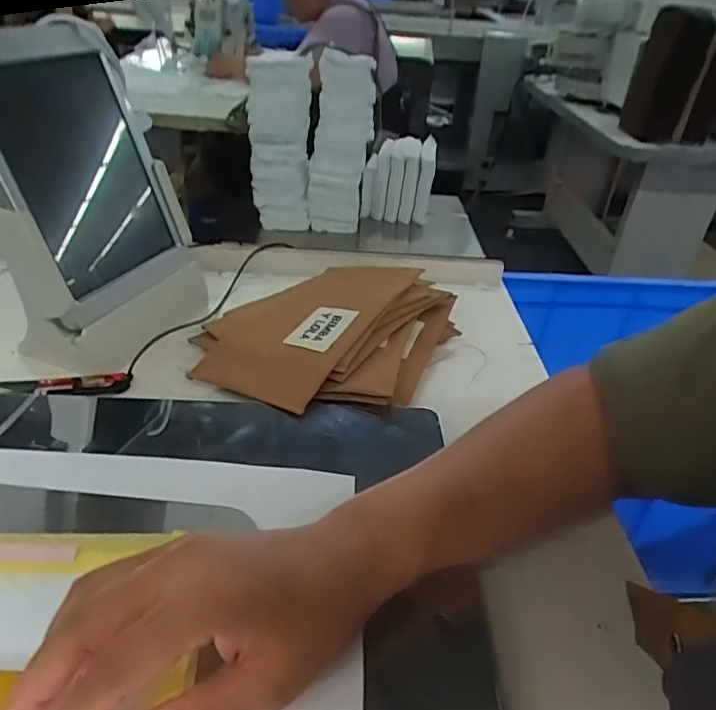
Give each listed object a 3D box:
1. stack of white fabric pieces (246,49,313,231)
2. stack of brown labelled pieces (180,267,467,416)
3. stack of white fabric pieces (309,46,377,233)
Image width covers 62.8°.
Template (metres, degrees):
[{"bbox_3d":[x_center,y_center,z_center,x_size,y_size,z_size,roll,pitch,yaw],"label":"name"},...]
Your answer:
[{"bbox_3d":[-0.210,-0.559,1.550,0.165,0.400,0.194,-1,33,-11],"label":"stack of white fabric pieces"},{"bbox_3d":[-0.030,-0.028,0.514,0.187,0.046,0.214,19,35,20],"label":"stack of brown labelled pieces"},{"bbox_3d":[-0.042,-0.542,1.519,0.144,0.431,0.197,4,33,-3],"label":"stack of white fabric pieces"}]

